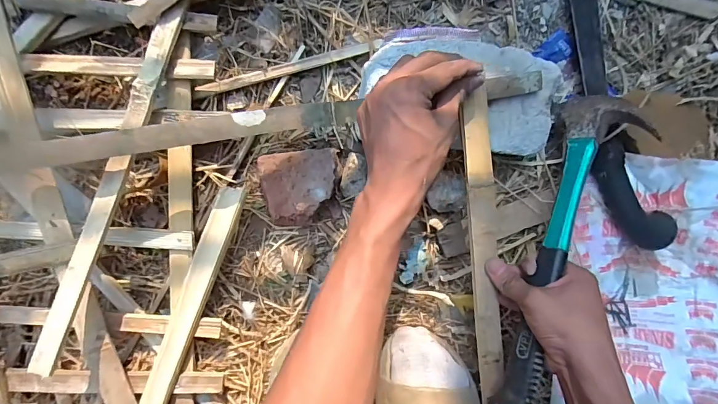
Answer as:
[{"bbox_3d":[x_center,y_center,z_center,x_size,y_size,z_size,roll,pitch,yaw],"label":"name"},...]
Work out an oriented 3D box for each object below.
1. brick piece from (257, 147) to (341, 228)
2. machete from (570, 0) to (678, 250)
[{"bbox_3d":[-0.060,-0.014,0.421,0.084,0.033,0.077,-6,93,-5],"label":"brick piece"},{"bbox_3d":[0.279,-0.109,0.444,0.068,0.043,0.341,-17,94,-4],"label":"machete"}]

